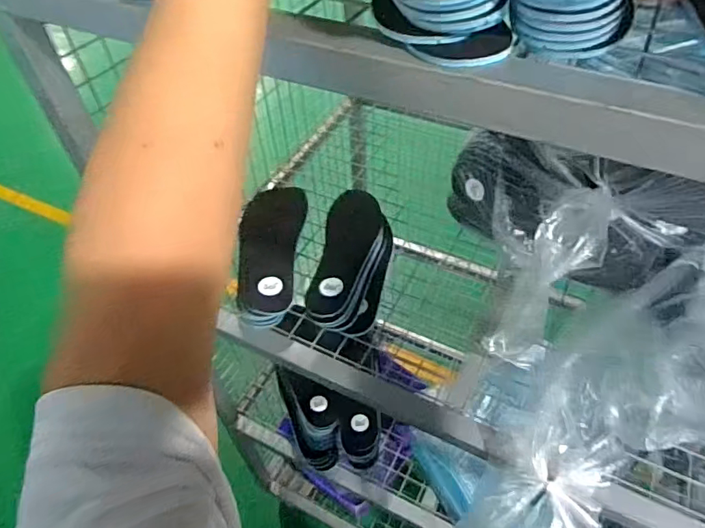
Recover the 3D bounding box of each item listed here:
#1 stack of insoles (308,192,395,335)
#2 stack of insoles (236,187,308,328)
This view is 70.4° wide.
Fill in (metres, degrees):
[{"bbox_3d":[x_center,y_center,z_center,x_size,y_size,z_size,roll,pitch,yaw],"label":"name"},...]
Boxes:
[{"bbox_3d":[0.001,-0.010,0.619,0.086,0.038,0.199,5,49,7],"label":"stack of insoles"},{"bbox_3d":[-0.102,-0.019,0.622,0.087,0.046,0.189,-3,48,1],"label":"stack of insoles"}]

